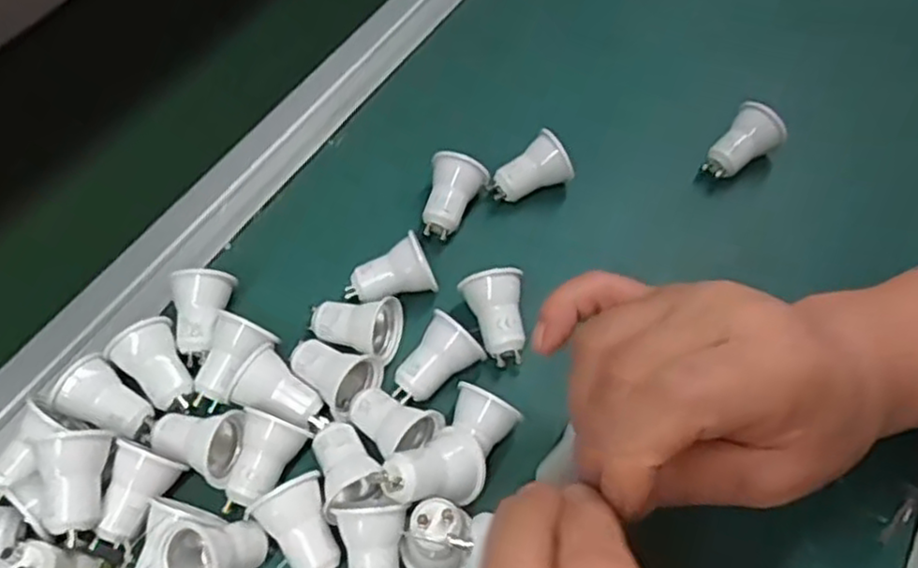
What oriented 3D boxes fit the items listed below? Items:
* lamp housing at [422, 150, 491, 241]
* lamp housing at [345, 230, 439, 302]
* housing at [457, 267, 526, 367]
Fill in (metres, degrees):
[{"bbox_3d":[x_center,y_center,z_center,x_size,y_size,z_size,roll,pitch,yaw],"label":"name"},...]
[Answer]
[{"bbox_3d":[-0.004,-0.048,0.398,0.030,0.032,0.039,14,60,8],"label":"lamp housing"},{"bbox_3d":[-0.036,-0.002,0.370,0.043,0.029,0.028,-26,63,-15],"label":"lamp housing"},{"bbox_3d":[0.018,0.017,0.355,0.029,0.029,0.040,-4,59,-3],"label":"housing"}]

